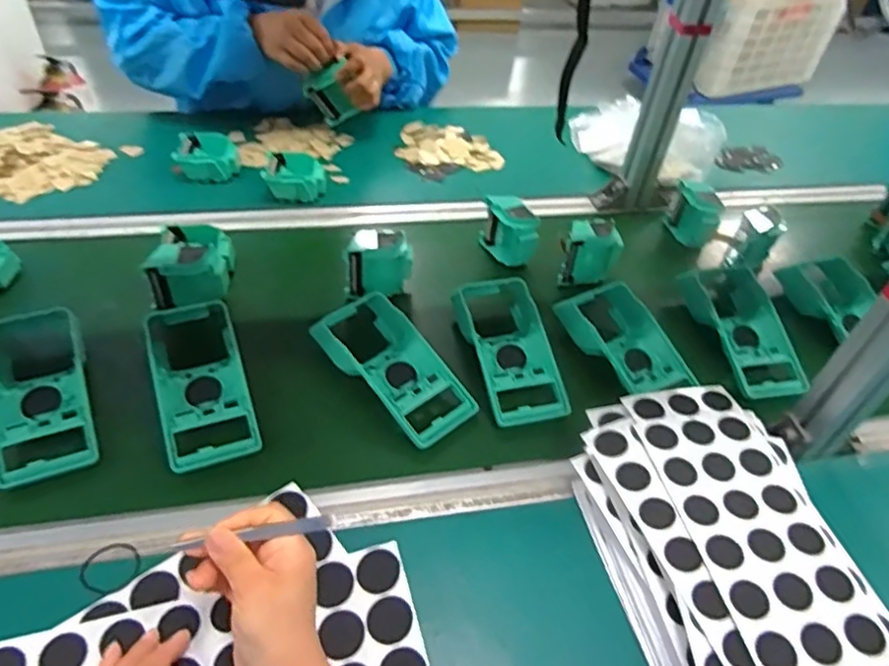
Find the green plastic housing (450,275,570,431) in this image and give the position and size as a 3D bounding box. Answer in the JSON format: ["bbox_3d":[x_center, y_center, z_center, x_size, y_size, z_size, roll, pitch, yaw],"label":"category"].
[{"bbox_3d":[0.070,0.012,0.701,0.092,0.046,0.189,-10,48,-15],"label":"green plastic housing"}]

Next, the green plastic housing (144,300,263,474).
[{"bbox_3d":[-0.244,0.041,0.630,0.084,0.041,0.192,-14,49,-19],"label":"green plastic housing"}]

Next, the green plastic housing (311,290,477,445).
[{"bbox_3d":[-0.054,0.032,0.661,0.095,0.044,0.181,-31,56,-31],"label":"green plastic housing"}]

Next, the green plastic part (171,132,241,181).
[{"bbox_3d":[-0.345,-0.255,0.927,0.086,0.040,0.085,-7,47,-13],"label":"green plastic part"}]

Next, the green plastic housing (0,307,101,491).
[{"bbox_3d":[-0.387,0.047,0.602,0.086,0.044,0.195,-17,50,-21],"label":"green plastic housing"}]

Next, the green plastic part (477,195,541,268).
[{"bbox_3d":[0.086,-0.131,0.836,0.043,0.079,0.088,-19,51,-23],"label":"green plastic part"}]

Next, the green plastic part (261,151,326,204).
[{"bbox_3d":[-0.208,-0.219,0.905,0.082,0.040,0.088,13,46,6],"label":"green plastic part"}]

